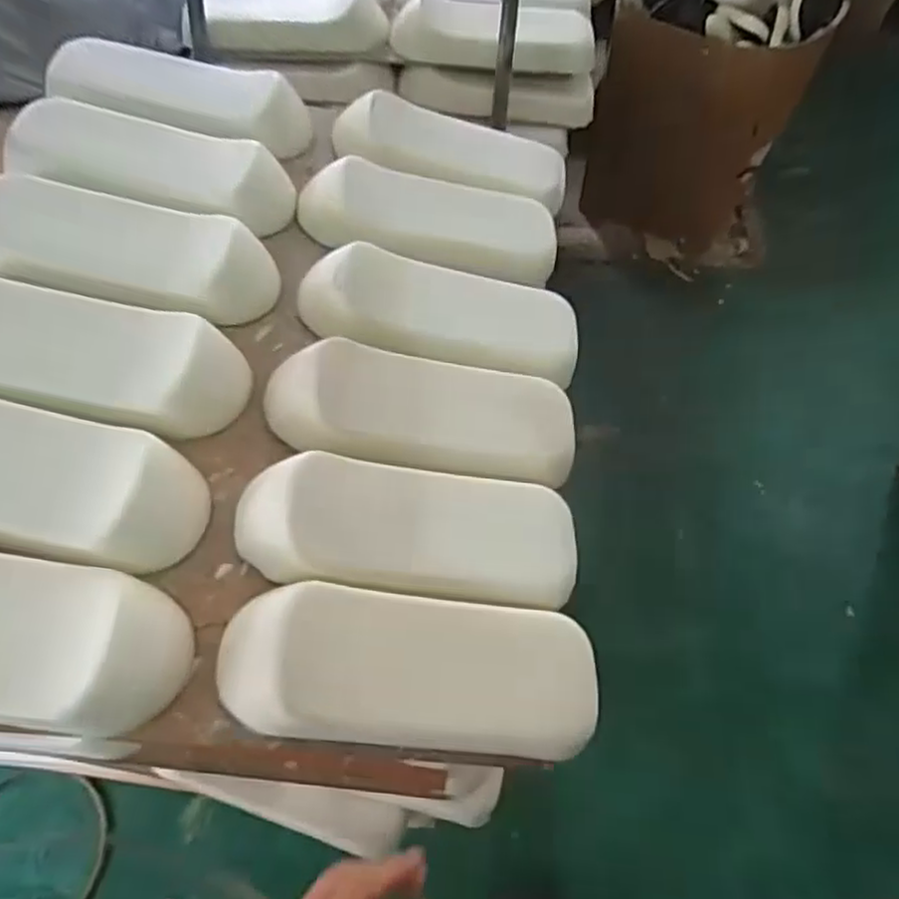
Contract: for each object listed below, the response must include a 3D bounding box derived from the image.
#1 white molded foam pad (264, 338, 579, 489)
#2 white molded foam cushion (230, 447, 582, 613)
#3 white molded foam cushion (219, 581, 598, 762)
[{"bbox_3d":[-0.032,-0.052,0.964,0.421,0.107,0.157,10,56,-12],"label":"white molded foam pad"},{"bbox_3d":[-0.040,0.099,0.877,0.420,0.091,0.167,9,56,-14],"label":"white molded foam cushion"},{"bbox_3d":[-0.037,0.250,0.794,0.421,0.104,0.160,12,56,-16],"label":"white molded foam cushion"}]

